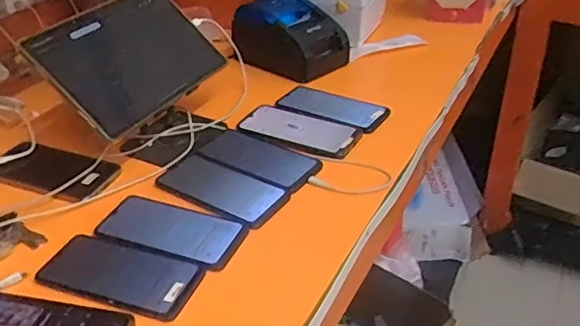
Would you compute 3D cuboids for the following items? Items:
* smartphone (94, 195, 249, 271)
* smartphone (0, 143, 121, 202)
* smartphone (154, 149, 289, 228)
[{"bbox_3d":[-0.128,0.071,0.624,0.150,0.012,0.074,12,36,20],"label":"smartphone"},{"bbox_3d":[-0.303,0.003,0.718,0.159,0.012,0.079,12,37,20],"label":"smartphone"},{"bbox_3d":[-0.082,0.024,0.681,0.148,0.007,0.075,19,39,27],"label":"smartphone"}]

